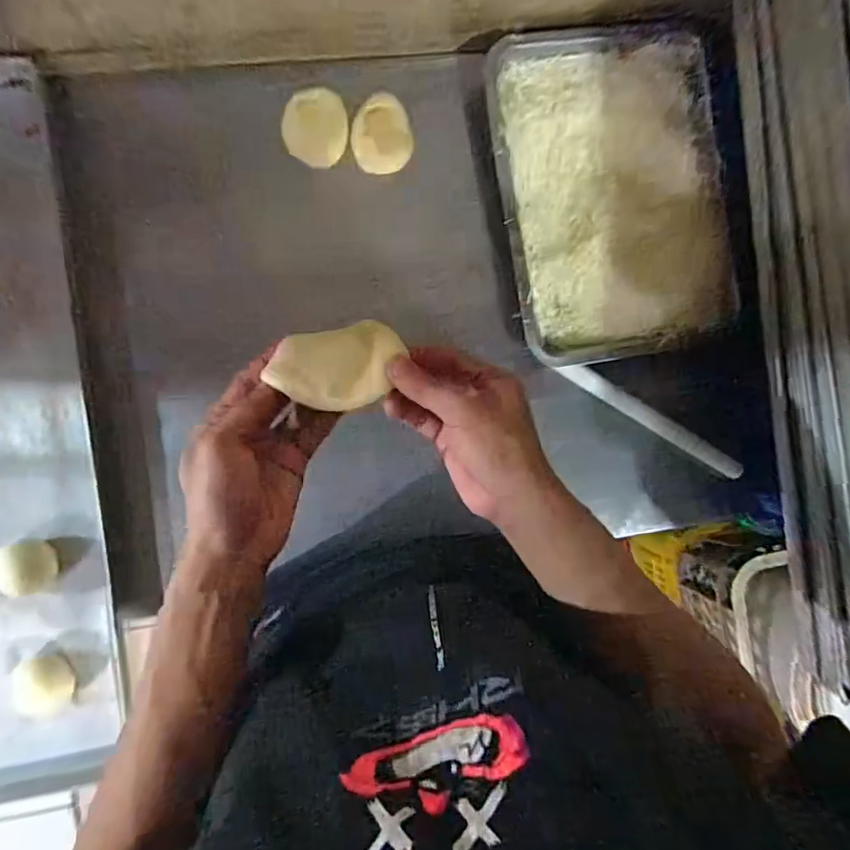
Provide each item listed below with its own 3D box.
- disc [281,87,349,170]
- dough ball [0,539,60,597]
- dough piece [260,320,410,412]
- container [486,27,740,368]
[{"bbox_3d":[-0.114,-0.309,0.577,0.065,0.007,0.071,-3,114,-15],"label":"disc"},{"bbox_3d":[-0.388,0.138,0.545,0.053,0.037,0.051,0,91,-8],"label":"dough ball"},{"bbox_3d":[-0.059,-0.038,0.373,0.085,0.013,0.053,-11,92,-7],"label":"dough piece"},{"bbox_3d":[0.203,-0.252,0.596,0.241,0.053,0.346,-10,92,-7],"label":"container"}]

